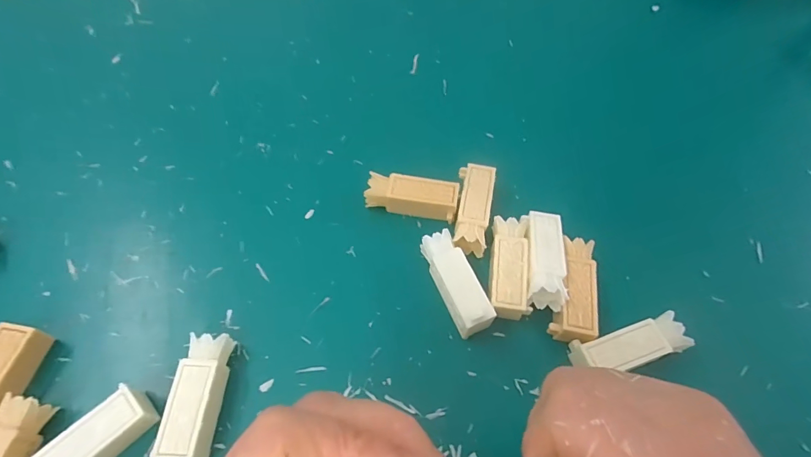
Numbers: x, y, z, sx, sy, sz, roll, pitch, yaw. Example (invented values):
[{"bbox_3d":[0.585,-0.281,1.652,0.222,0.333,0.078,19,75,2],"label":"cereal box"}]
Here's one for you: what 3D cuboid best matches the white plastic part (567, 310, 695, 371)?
[{"bbox_3d":[0.124,0.066,0.235,0.062,0.021,0.021,-13,61,-8],"label":"white plastic part"}]

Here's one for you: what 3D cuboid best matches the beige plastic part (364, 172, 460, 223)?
[{"bbox_3d":[0.005,-0.021,0.286,0.059,0.021,0.023,13,61,6],"label":"beige plastic part"}]

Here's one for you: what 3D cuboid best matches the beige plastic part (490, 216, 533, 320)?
[{"bbox_3d":[0.062,0.025,0.259,0.022,0.019,0.064,5,60,2],"label":"beige plastic part"}]

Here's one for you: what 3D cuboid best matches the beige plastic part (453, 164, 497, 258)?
[{"bbox_3d":[0.045,-0.012,0.282,0.023,0.021,0.060,8,61,4],"label":"beige plastic part"}]

